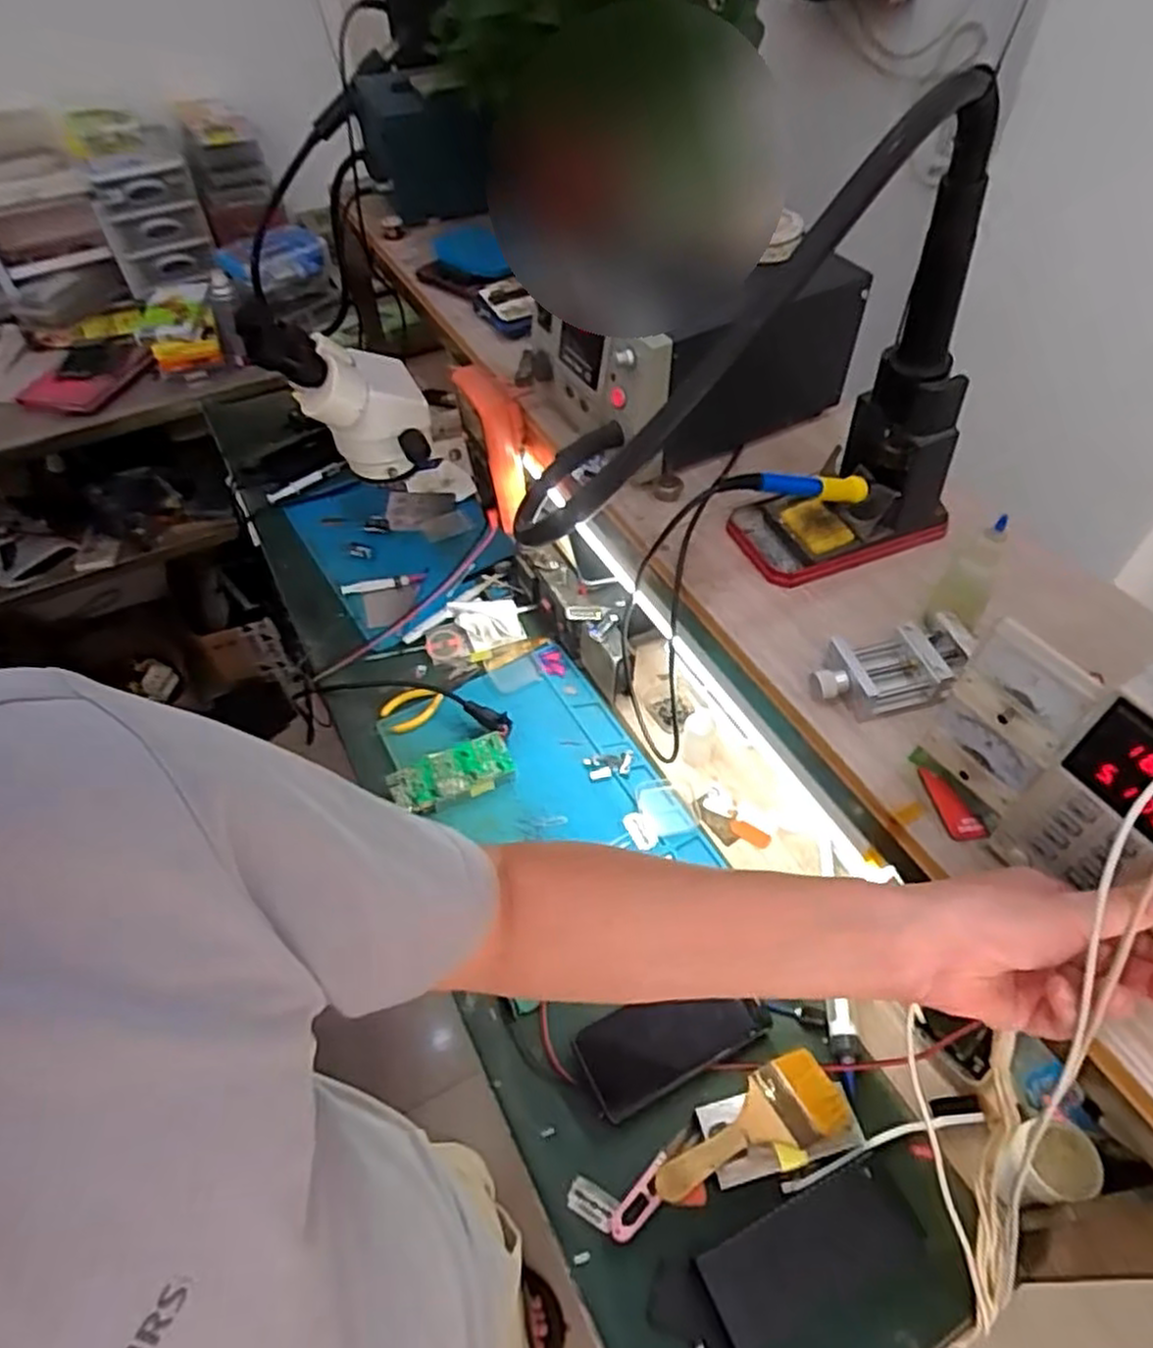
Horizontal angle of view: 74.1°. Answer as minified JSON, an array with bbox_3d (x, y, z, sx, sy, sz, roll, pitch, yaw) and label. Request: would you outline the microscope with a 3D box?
[{"bbox_3d":[-0.273,-0.338,0.892,0.117,0.245,0.124,-28,44,29],"label":"microscope"}]

